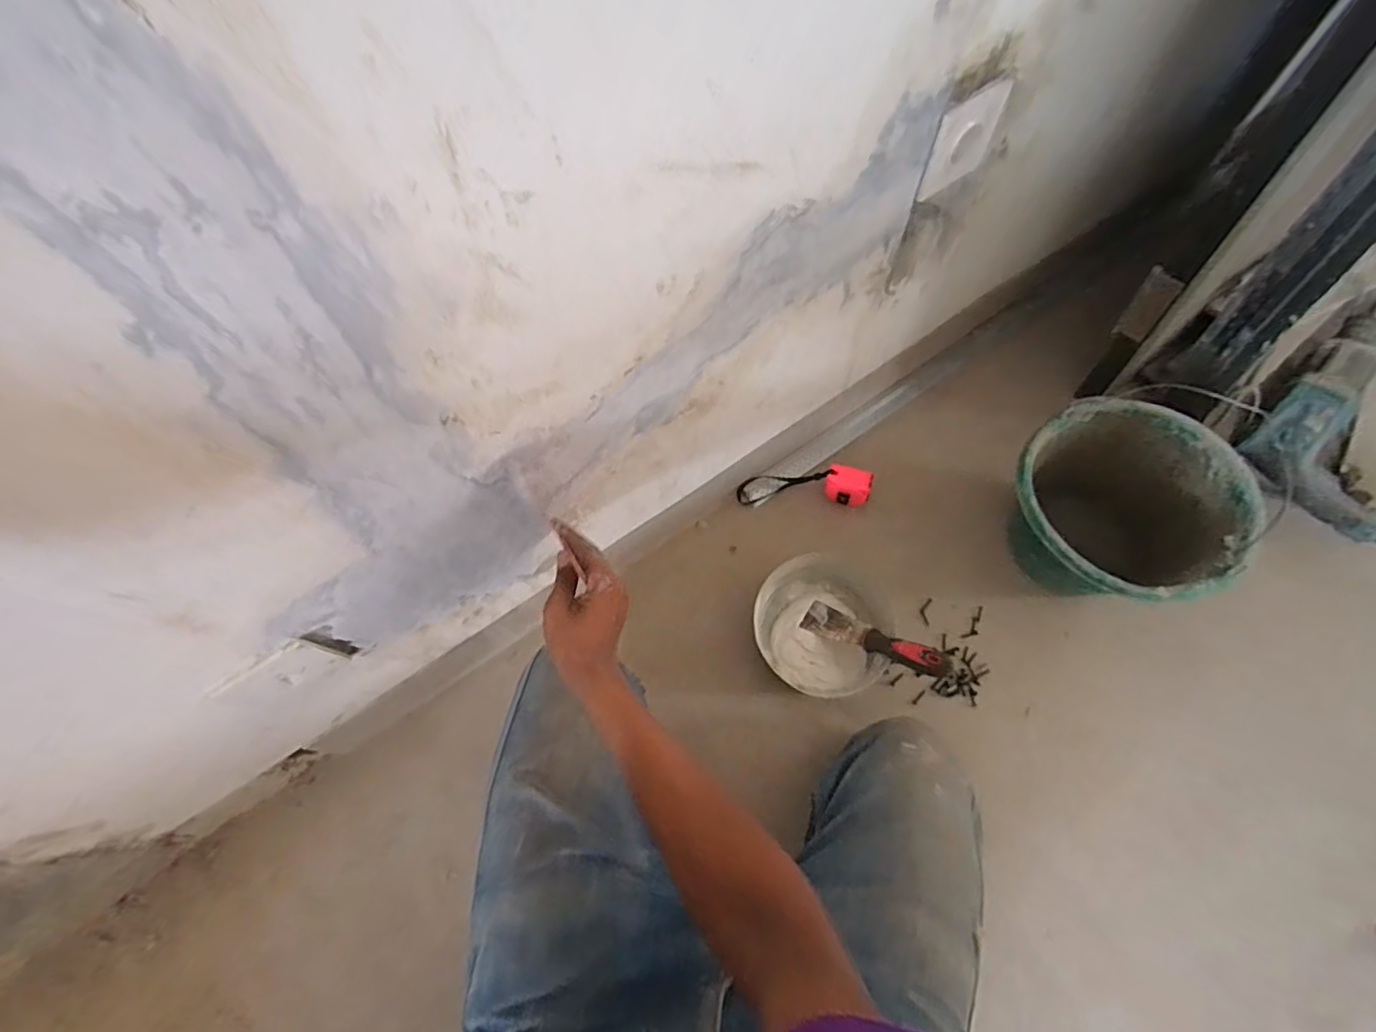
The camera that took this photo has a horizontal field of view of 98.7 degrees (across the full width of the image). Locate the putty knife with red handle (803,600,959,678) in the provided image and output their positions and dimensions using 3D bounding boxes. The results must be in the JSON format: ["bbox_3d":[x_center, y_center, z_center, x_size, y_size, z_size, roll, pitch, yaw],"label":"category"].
[{"bbox_3d":[0.248,0.166,0.787,0.202,0.023,0.044,17,64,42],"label":"putty knife with red handle"}]

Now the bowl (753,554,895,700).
[{"bbox_3d":[0.203,0.151,0.843,0.206,0.069,0.190,-1,66,2],"label":"bowl"}]

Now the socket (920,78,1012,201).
[{"bbox_3d":[0.275,-0.366,0.583,0.090,0.083,0.013,-34,69,-12],"label":"socket"}]

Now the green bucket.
[{"bbox_3d":[0.568,0.004,0.823,0.276,0.223,0.254,-1,66,2],"label":"green bucket"}]

